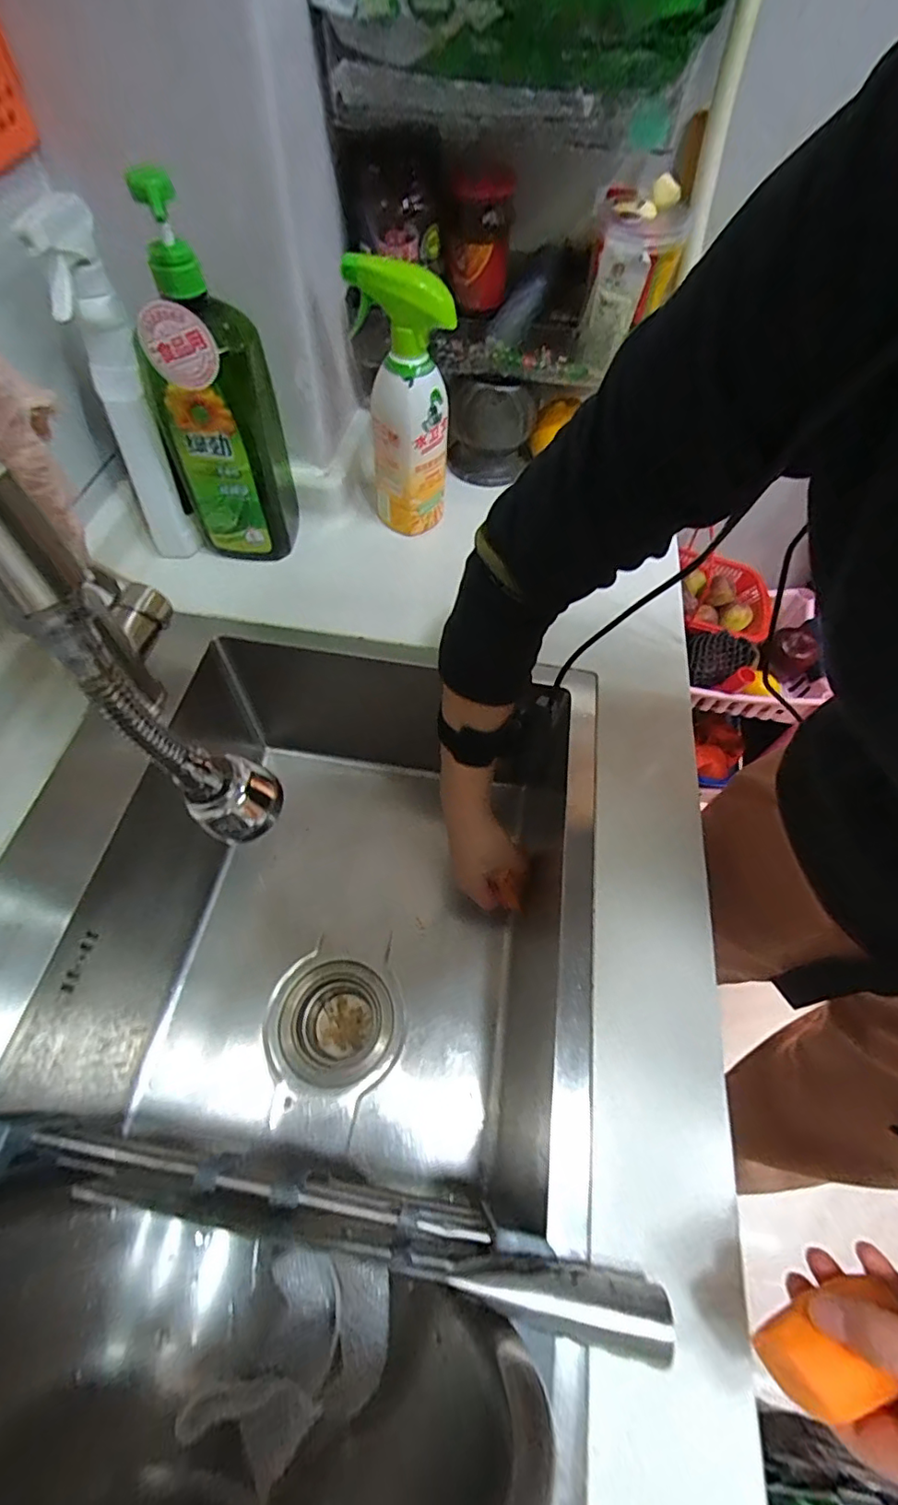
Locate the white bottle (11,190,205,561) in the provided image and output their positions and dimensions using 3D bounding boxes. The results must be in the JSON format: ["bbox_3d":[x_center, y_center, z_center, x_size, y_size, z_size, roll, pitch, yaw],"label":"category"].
[{"bbox_3d":[-0.285,-0.305,0.489,0.052,0.268,0.073,-5,59,-6],"label":"white bottle"}]

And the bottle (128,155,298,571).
[{"bbox_3d":[-0.205,-0.301,0.483,0.102,0.283,0.074,-12,60,-11],"label":"bottle"}]

